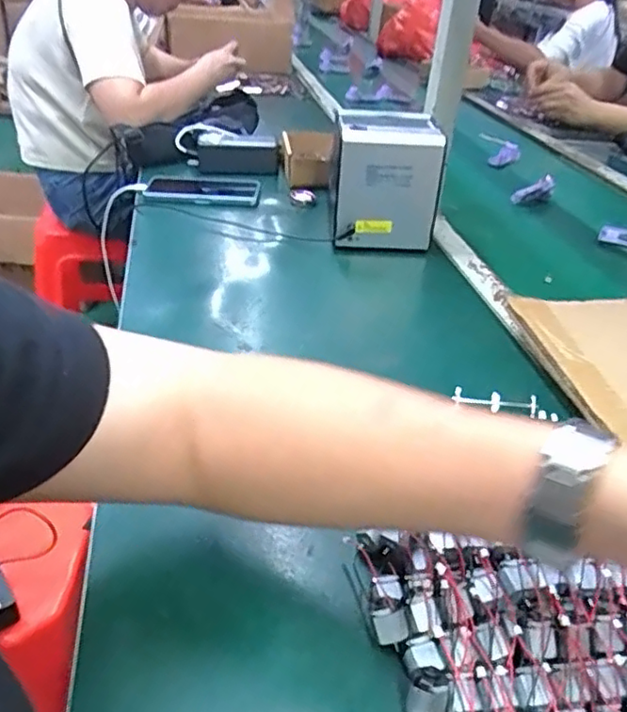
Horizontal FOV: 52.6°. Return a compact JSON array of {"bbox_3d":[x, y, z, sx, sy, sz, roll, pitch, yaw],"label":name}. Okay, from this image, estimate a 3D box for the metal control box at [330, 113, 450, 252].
[{"bbox_3d":[0.092,-0.221,0.823,0.126,0.153,0.115,5,33,-1],"label":"metal control box"}]

